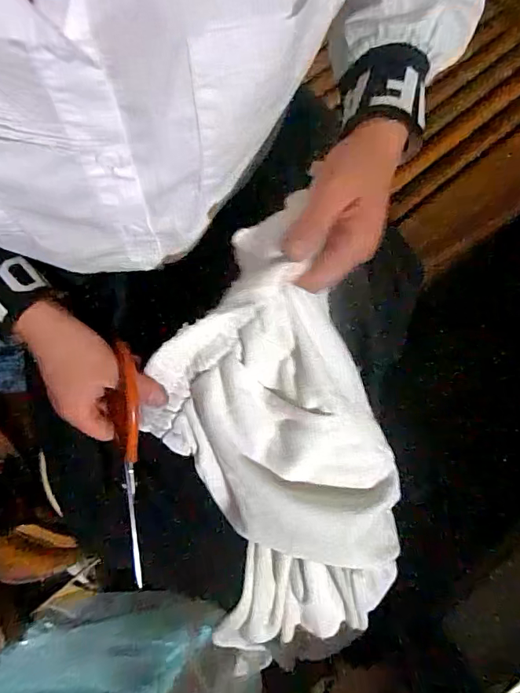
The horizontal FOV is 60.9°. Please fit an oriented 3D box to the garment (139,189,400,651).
[{"bbox_3d":[0.014,0.110,0.371,0.185,0.082,0.400,-11,107,-1],"label":"garment"}]

